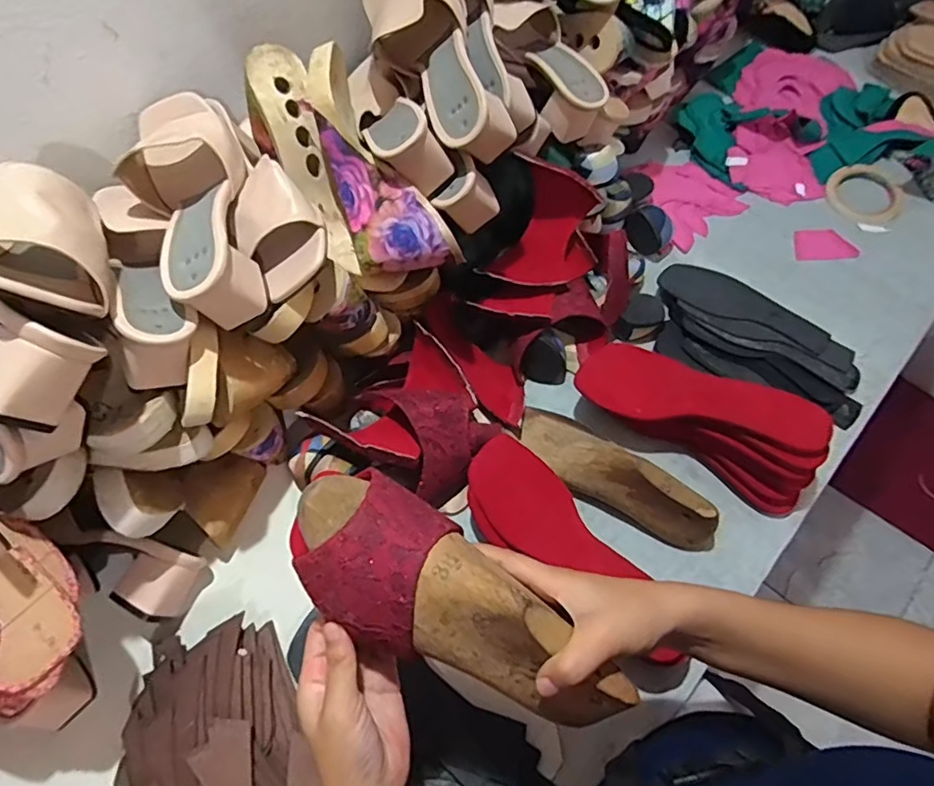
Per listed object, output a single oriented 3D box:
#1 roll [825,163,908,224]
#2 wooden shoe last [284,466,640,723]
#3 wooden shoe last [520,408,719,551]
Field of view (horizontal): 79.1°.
[{"bbox_3d":[0.572,-0.288,0.808,0.106,0.018,0.099,-1,61,1],"label":"roll"},{"bbox_3d":[-0.006,0.128,0.337,0.224,0.063,0.085,33,66,5],"label":"wooden shoe last"},{"bbox_3d":[0.146,0.082,0.575,0.066,0.074,0.216,-39,67,-18],"label":"wooden shoe last"}]

